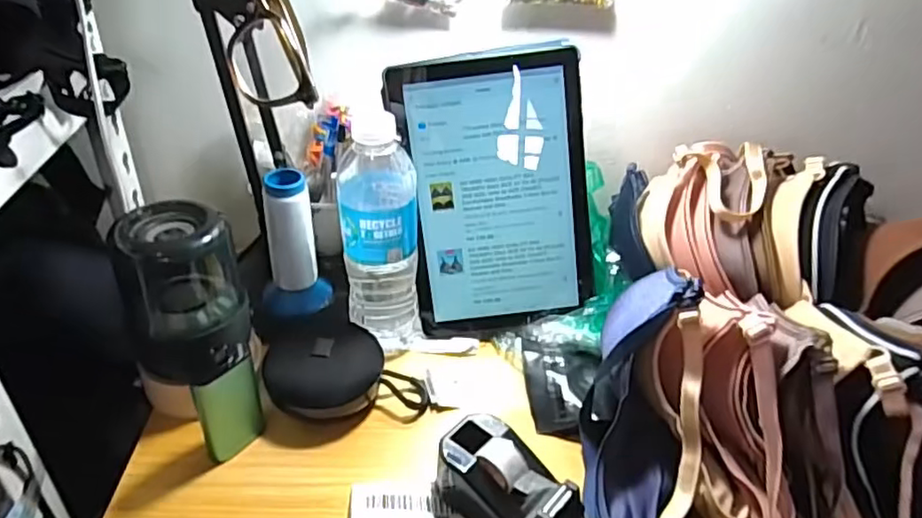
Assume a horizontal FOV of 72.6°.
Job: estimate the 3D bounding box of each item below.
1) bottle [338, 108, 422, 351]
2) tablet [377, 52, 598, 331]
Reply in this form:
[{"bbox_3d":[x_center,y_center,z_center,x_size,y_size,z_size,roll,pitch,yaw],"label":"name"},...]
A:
[{"bbox_3d":[-0.066,-0.021,0.517,0.060,0.216,0.065,-4,37,-11],"label":"bottle"},{"bbox_3d":[0.032,-0.048,0.542,0.156,0.240,0.010,-7,17,2],"label":"tablet"}]

